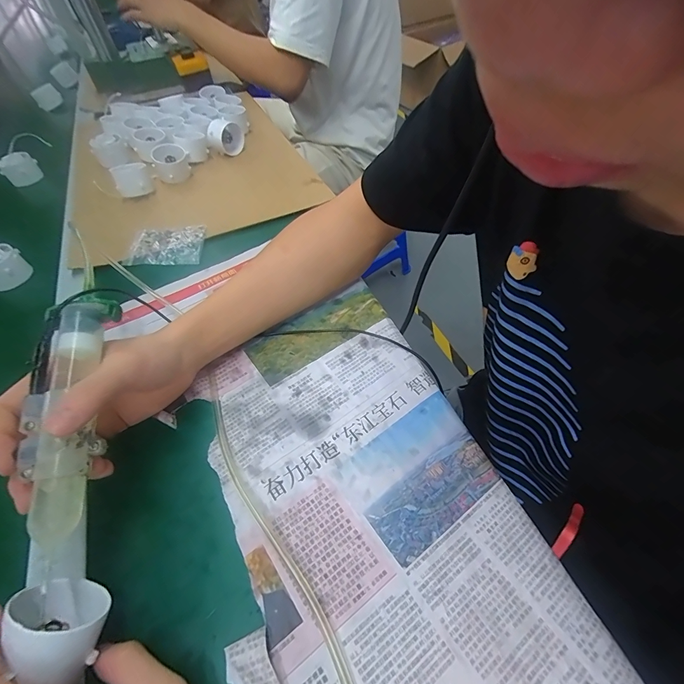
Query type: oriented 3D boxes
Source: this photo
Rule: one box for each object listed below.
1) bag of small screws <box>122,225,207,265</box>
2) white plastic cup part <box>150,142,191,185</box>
[{"bbox_3d":[-0.229,-0.126,0.471,0.093,0.011,0.068,-6,52,1],"label":"bag of small screws"},{"bbox_3d":[-0.270,-0.282,0.575,0.054,0.047,0.050,-21,53,-11],"label":"white plastic cup part"}]

